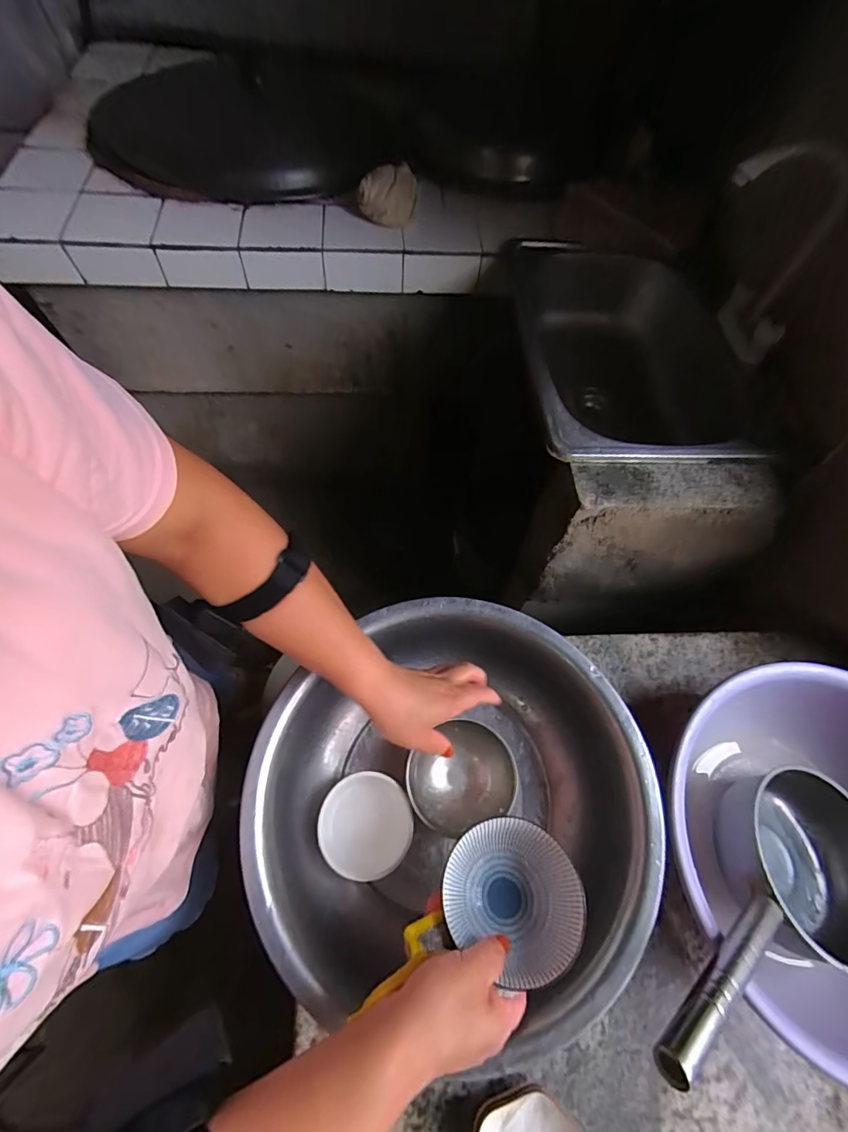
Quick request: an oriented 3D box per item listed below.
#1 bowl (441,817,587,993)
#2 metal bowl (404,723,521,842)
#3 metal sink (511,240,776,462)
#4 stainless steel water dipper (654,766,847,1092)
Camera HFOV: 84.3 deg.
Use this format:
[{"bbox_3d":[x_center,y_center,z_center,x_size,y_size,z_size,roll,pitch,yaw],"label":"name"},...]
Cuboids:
[{"bbox_3d":[0.071,0.274,0.396,0.097,0.056,0.106,14,63,4],"label":"bowl"},{"bbox_3d":[0.040,0.227,0.507,0.114,0.037,0.098,-19,66,-12],"label":"metal bowl"},{"bbox_3d":[0.343,-0.339,0.847,0.362,0.180,0.502,-1,63,-5],"label":"metal sink"},{"bbox_3d":[0.299,0.303,0.413,0.344,0.091,0.156,-3,61,-31],"label":"stainless steel water dipper"}]

